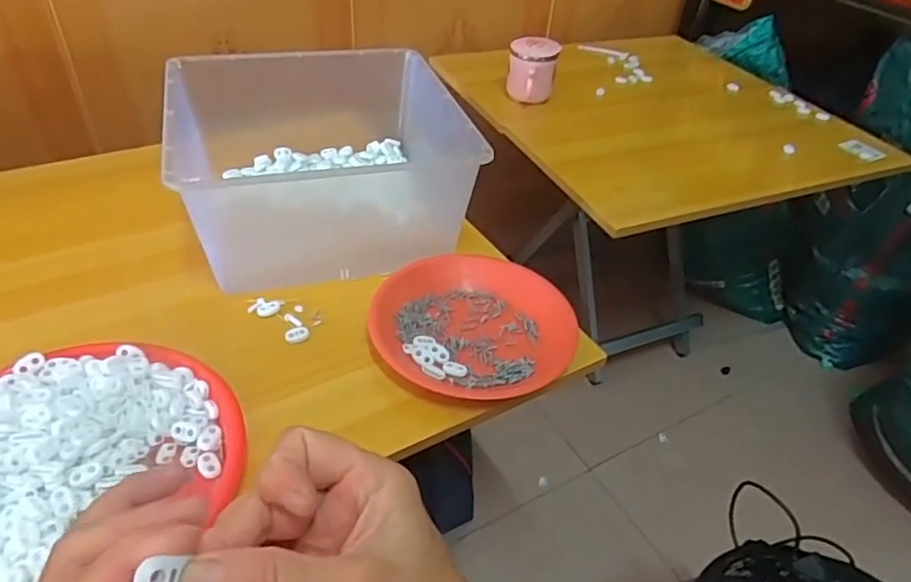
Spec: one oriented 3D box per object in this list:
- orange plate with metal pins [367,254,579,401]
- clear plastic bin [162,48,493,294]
[{"bbox_3d":[0.019,0.030,0.603,0.188,0.028,0.174,3,41,-2],"label":"orange plate with metal pins"},{"bbox_3d":[-0.151,-0.149,0.688,0.286,0.139,0.255,-10,43,-17],"label":"clear plastic bin"}]

